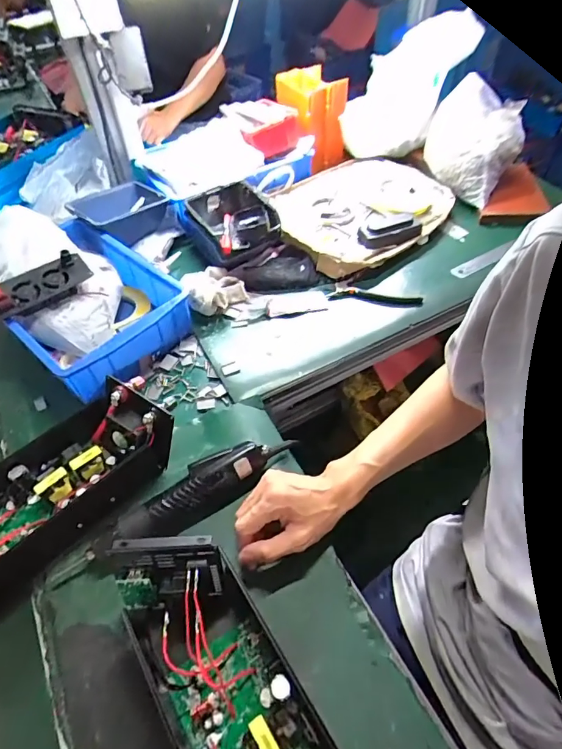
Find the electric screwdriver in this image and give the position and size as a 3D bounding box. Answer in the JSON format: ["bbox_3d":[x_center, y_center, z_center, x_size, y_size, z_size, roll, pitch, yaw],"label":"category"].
[{"bbox_3d":[-0.073,0.123,0.505,0.218,0.039,0.048,-26,54,-16],"label":"electric screwdriver"}]

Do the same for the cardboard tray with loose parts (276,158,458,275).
[{"bbox_3d":[0.138,-0.302,0.809,0.293,0.041,0.251,-32,56,-20],"label":"cardboard tray with loose parts"}]

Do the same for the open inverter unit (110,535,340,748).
[{"bbox_3d":[-0.037,0.262,0.352,0.102,0.098,0.303,-30,56,-19],"label":"open inverter unit"}]

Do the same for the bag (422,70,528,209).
[{"bbox_3d":[0.340,-0.421,0.816,0.130,0.156,0.174,-39,59,-24],"label":"bag"}]

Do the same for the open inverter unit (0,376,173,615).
[{"bbox_3d":[-0.261,0.133,0.481,0.123,0.085,0.310,32,60,26],"label":"open inverter unit"}]

